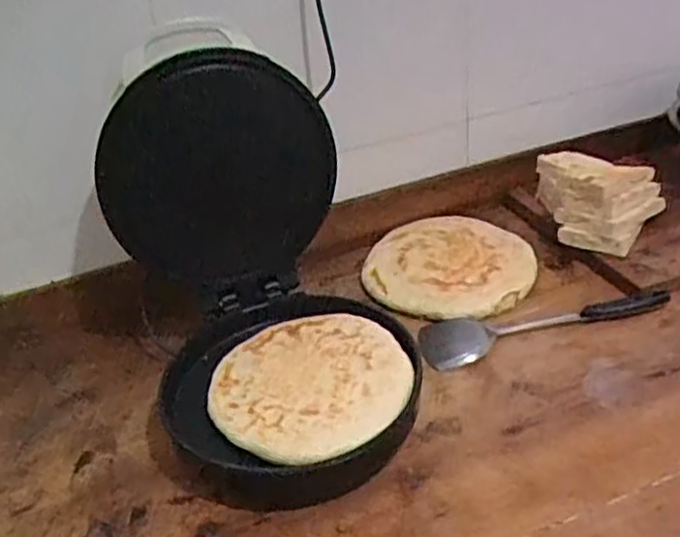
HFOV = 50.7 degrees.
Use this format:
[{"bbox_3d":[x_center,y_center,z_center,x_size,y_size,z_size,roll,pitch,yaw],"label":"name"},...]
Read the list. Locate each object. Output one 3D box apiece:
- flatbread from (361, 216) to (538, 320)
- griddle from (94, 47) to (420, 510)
[{"bbox_3d":[0.160,-0.005,1.068,0.244,0.018,0.226,-9,40,-1],"label":"flatbread"},{"bbox_3d":[-0.089,-0.004,0.775,0.281,0.357,0.354,-13,34,-10],"label":"griddle"}]

